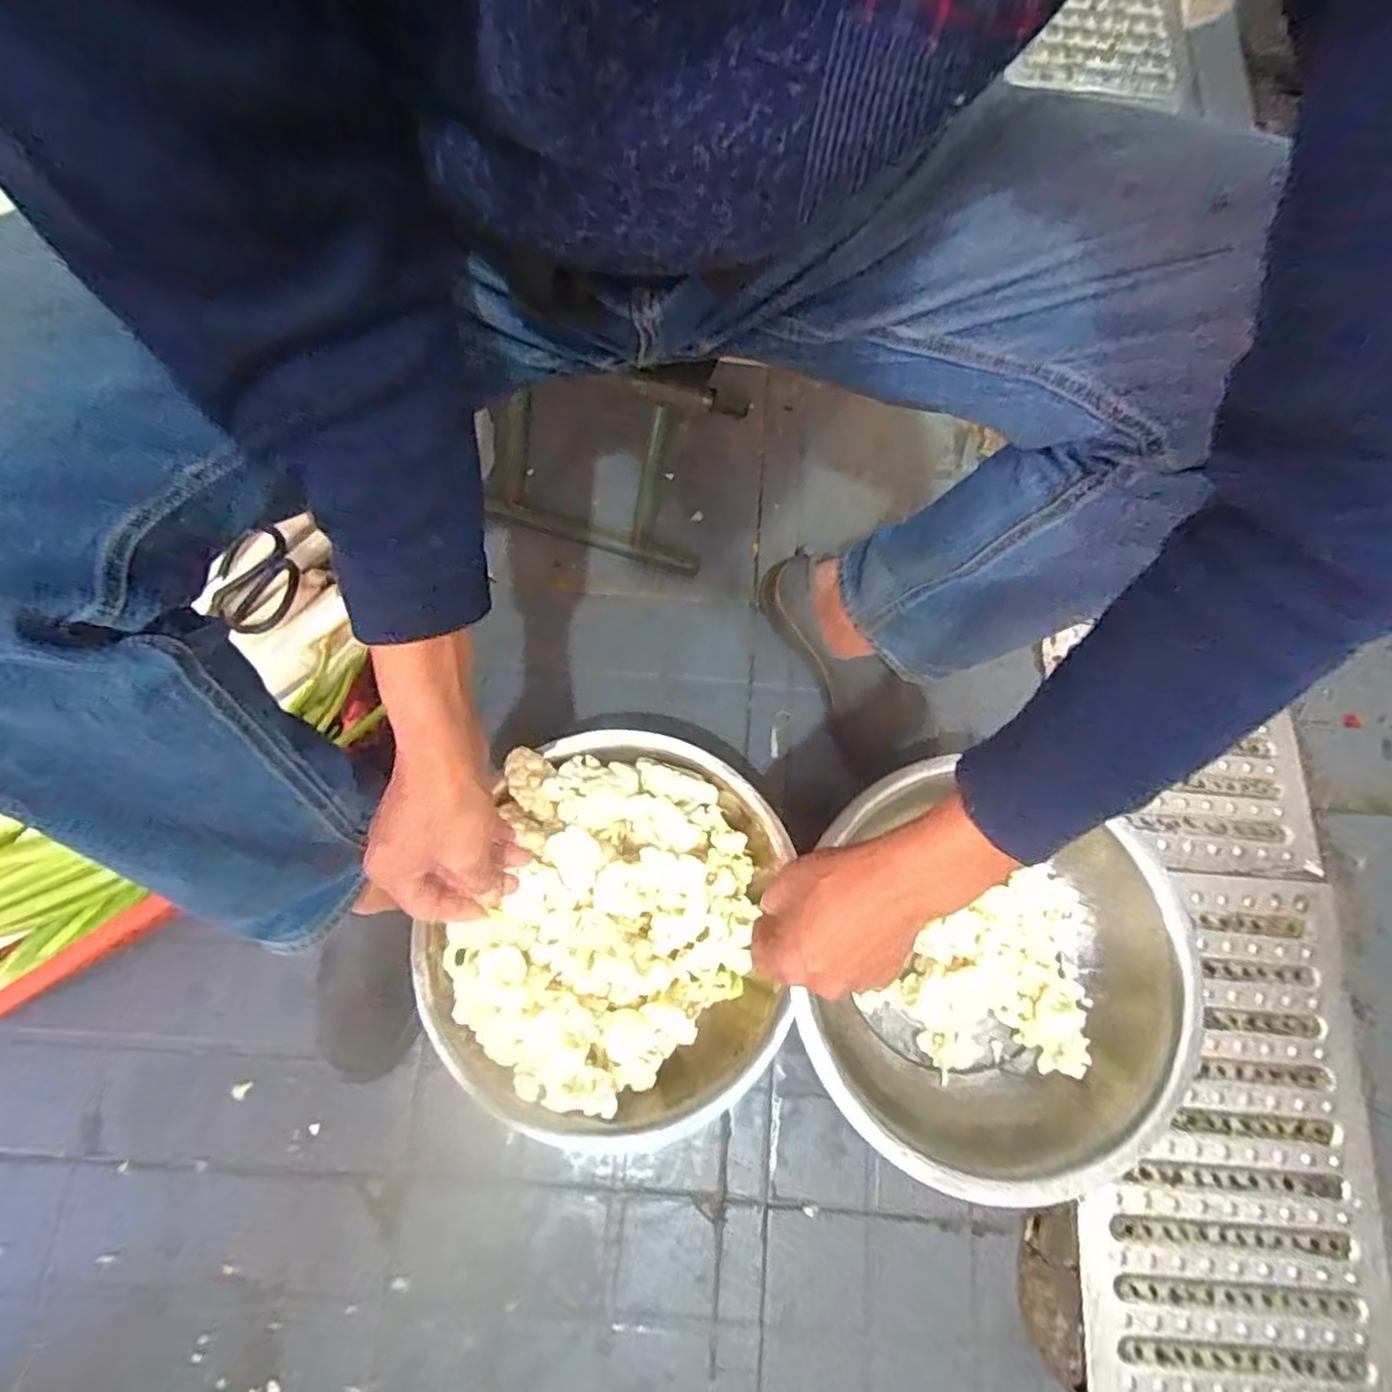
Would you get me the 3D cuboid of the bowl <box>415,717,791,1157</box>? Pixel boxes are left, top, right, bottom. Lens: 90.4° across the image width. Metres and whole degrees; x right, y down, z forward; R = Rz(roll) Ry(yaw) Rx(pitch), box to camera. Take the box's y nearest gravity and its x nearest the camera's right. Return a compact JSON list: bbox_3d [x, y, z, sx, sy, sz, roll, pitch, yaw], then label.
[{"bbox_3d":[-0.070,0.209,0.627,0.311,0.100,0.335,27,75,6],"label":"bowl"}]

